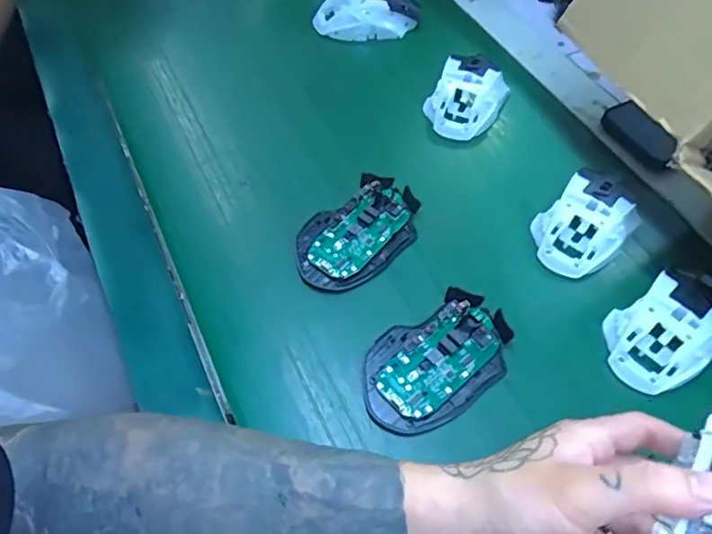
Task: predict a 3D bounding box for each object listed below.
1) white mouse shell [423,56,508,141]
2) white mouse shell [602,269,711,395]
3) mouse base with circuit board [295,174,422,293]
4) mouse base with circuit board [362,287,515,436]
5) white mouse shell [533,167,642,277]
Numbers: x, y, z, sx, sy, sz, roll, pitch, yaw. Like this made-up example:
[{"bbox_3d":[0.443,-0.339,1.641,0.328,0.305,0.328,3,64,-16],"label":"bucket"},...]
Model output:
[{"bbox_3d":[0.105,-0.164,0.536,0.068,0.041,0.092,37,65,20],"label":"white mouse shell"},{"bbox_3d":[0.224,0.044,0.394,0.093,0.033,0.064,-25,62,-15],"label":"white mouse shell"},{"bbox_3d":[0.002,-0.028,0.451,0.113,0.024,0.068,-33,64,-19],"label":"mouse base with circuit board"},{"bbox_3d":[0.056,0.065,0.389,0.113,0.021,0.071,-28,63,-17],"label":"mouse base with circuit board"},{"bbox_3d":[0.187,-0.036,0.451,0.069,0.039,0.096,38,65,20],"label":"white mouse shell"}]

